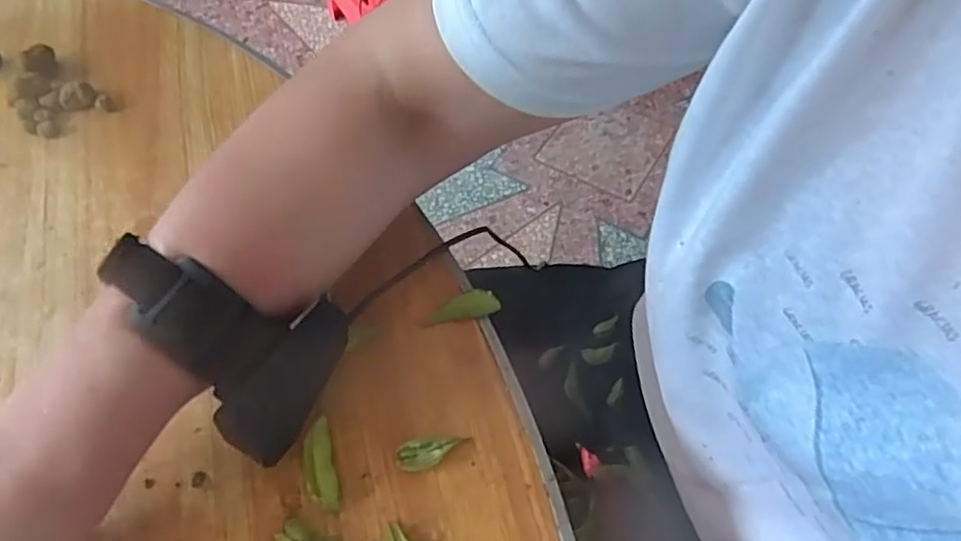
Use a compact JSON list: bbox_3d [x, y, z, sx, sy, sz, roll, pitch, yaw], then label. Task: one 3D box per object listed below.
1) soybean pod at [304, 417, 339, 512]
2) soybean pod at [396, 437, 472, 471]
[{"bbox_3d":[-0.074,0.088,0.304,0.013,0.009,0.043,-13,58,-6],"label":"soybean pod"},{"bbox_3d":[-0.022,0.084,0.305,0.033,0.008,0.014,-8,58,-3],"label":"soybean pod"}]

